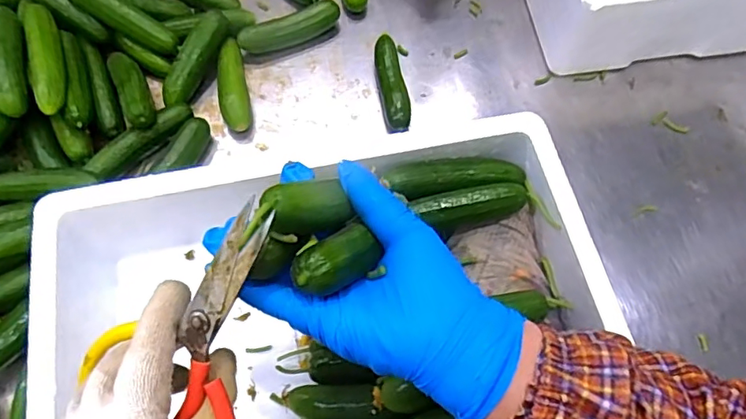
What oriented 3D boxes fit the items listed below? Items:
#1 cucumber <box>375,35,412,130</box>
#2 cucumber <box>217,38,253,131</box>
[{"bbox_3d":[0.021,-0.140,0.589,0.029,0.027,0.108,-8,67,-6],"label":"cucumber"},{"bbox_3d":[-0.153,-0.135,0.576,0.030,0.031,0.108,-11,68,-7],"label":"cucumber"}]

